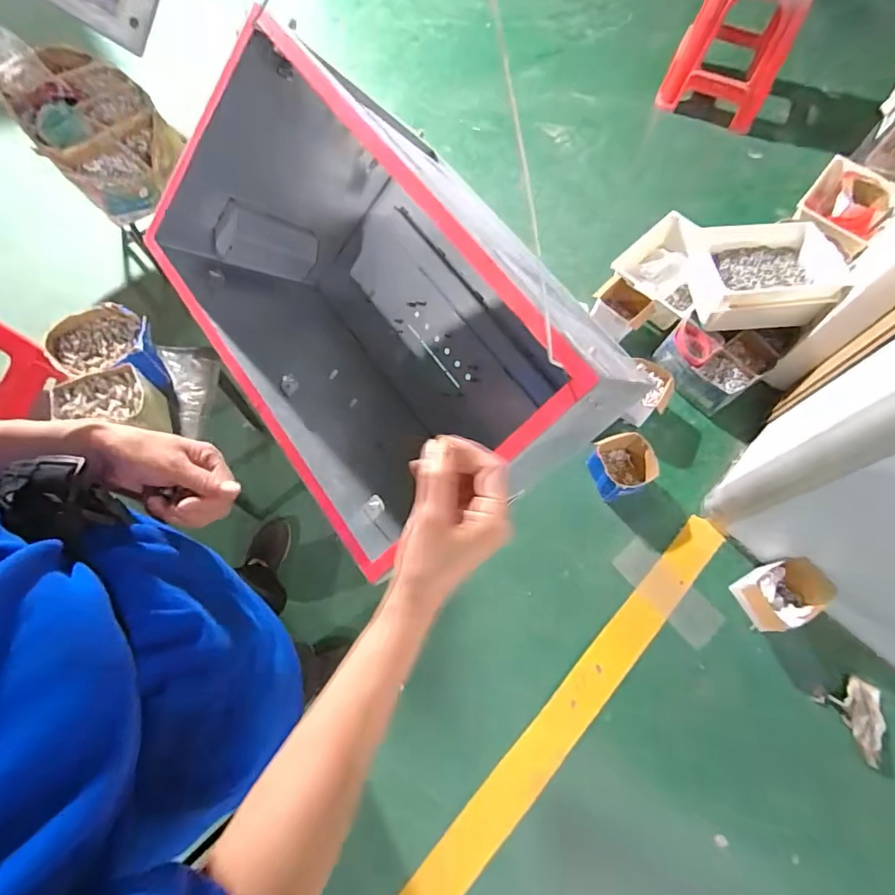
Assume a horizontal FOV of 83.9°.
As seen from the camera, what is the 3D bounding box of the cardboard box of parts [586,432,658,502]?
[{"bbox_3d":[0.486,0.049,1.391,0.163,0.107,0.165,-14,69,-10],"label":"cardboard box of parts"}]

